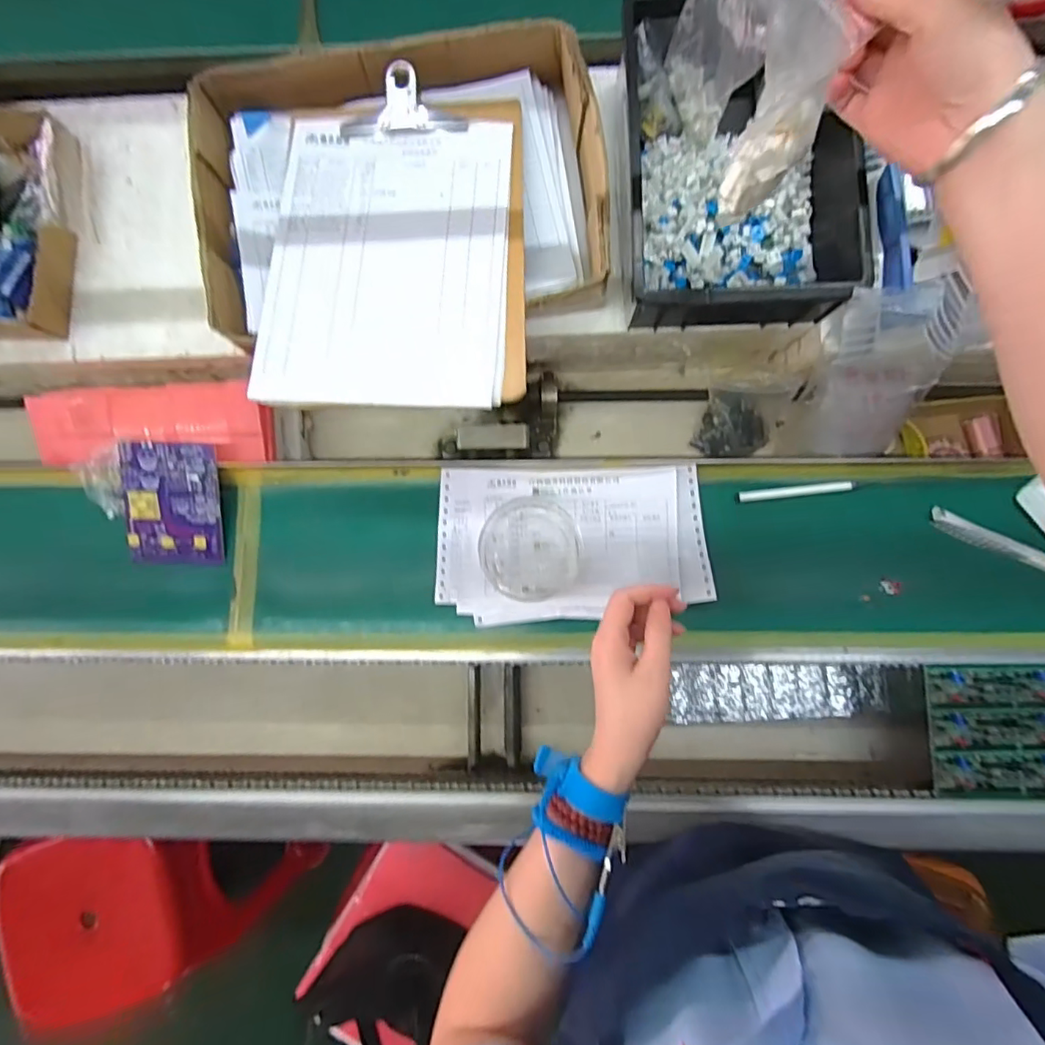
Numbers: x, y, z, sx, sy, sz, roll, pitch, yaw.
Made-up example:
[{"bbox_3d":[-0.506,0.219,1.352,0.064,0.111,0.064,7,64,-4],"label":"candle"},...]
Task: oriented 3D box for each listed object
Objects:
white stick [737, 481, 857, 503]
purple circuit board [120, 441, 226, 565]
[{"bbox_3d":[0.280,-0.032,0.553,0.118,0.008,0.012,-6,85,1],"label":"white stick"},{"bbox_3d":[-0.360,-0.018,0.558,0.096,0.008,0.124,0,100,-2],"label":"purple circuit board"}]

